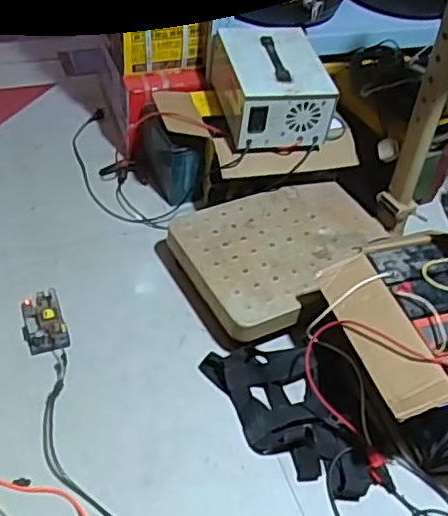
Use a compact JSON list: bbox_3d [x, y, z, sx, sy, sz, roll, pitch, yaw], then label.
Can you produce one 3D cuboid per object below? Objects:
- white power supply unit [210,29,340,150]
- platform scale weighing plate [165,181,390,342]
[{"bbox_3d":[0.096,-0.361,1.353,0.200,0.146,0.247,-6,46,-13],"label":"white power supply unit"},{"bbox_3d":[0.128,-0.024,1.290,0.418,0.044,0.310,-21,52,-25],"label":"platform scale weighing plate"}]

